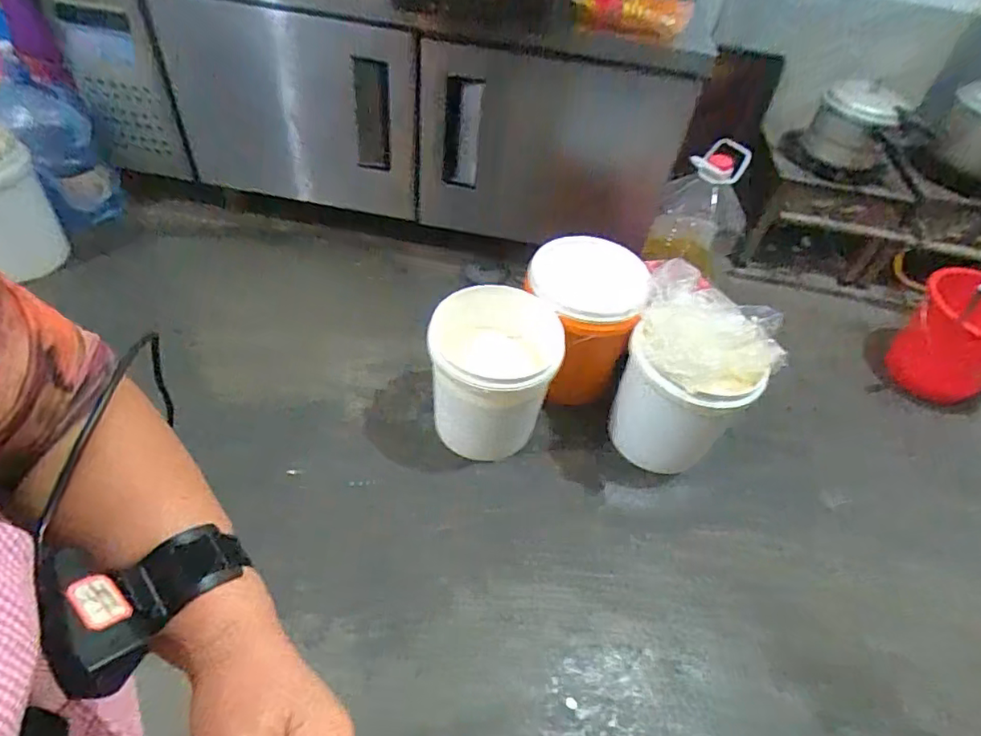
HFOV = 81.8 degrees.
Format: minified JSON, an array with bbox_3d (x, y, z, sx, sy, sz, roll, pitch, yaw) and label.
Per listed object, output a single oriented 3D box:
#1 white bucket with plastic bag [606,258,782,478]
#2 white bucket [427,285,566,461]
[{"bbox_3d":[0.475,0.034,1.386,0.298,0.466,0.312,4,48,-4],"label":"white bucket with plastic bag"},{"bbox_3d":[-0.005,0.029,1.381,0.299,0.335,0.293,4,48,-4],"label":"white bucket"}]

